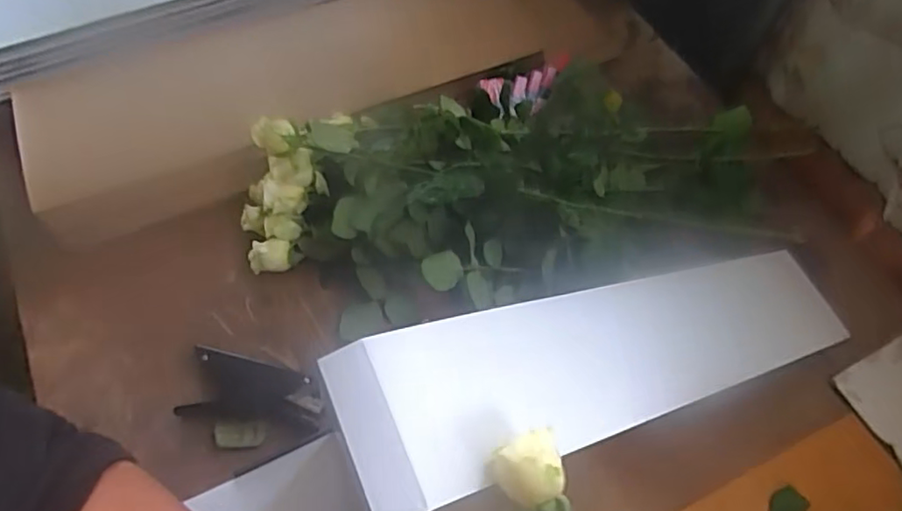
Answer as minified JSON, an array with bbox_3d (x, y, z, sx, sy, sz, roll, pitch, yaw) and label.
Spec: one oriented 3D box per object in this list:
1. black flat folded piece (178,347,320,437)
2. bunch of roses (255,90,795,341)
[{"bbox_3d":[-0.199,0.139,0.632,0.135,0.022,0.068,7,61,2],"label":"black flat folded piece"},{"bbox_3d":[0.071,-0.082,0.711,0.592,0.124,0.231,-11,62,-8],"label":"bunch of roses"}]

